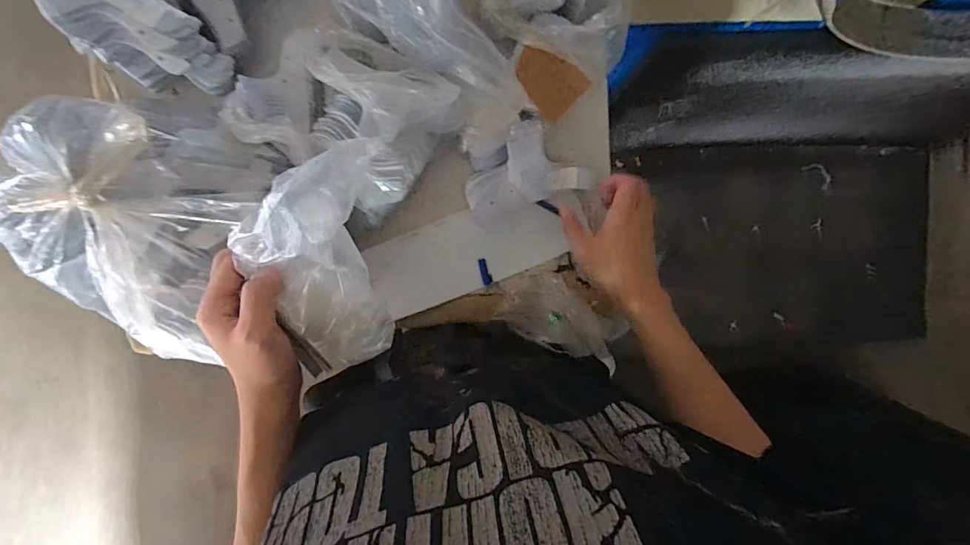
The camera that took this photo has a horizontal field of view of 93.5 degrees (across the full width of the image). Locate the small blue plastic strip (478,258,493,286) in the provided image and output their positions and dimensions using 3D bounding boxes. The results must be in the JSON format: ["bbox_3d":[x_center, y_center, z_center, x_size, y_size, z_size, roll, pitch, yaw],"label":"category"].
[{"bbox_3d":[0.000,-0.001,0.581,0.013,0.010,0.033,-16,98,-2],"label":"small blue plastic strip"}]

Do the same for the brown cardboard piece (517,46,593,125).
[{"bbox_3d":[0.071,-0.221,0.529,0.080,0.009,0.060,38,111,-7],"label":"brown cardboard piece"}]

